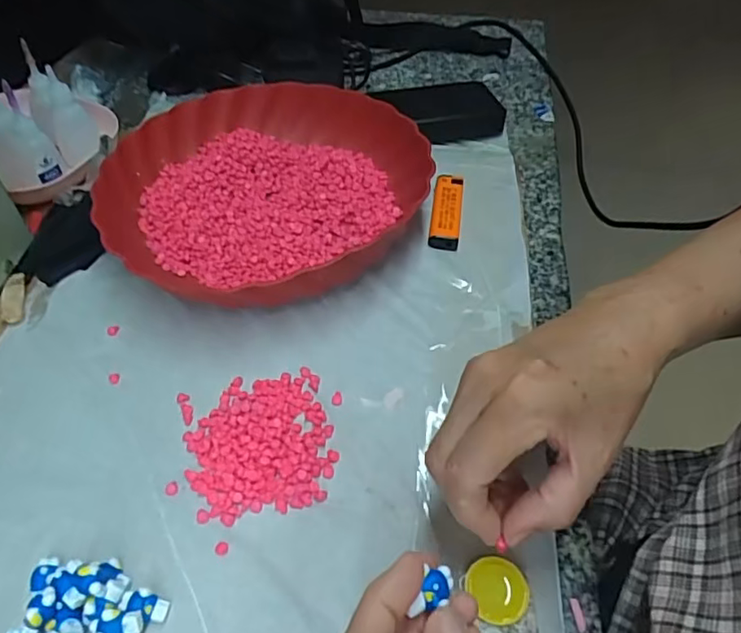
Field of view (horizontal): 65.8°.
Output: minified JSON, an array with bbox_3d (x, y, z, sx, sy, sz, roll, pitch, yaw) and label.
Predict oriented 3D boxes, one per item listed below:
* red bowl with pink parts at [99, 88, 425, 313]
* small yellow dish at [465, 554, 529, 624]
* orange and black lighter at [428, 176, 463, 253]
[{"bbox_3d":[-0.082,-0.102,0.439,0.234,0.048,0.223,18,53,14],"label":"red bowl with pink parts"},{"bbox_3d":[0.060,0.127,0.268,0.026,0.006,0.028,0,51,0],"label":"small yellow dish"},{"bbox_3d":[0.060,-0.084,0.449,0.022,0.012,0.078,6,51,6],"label":"orange and black lighter"}]

